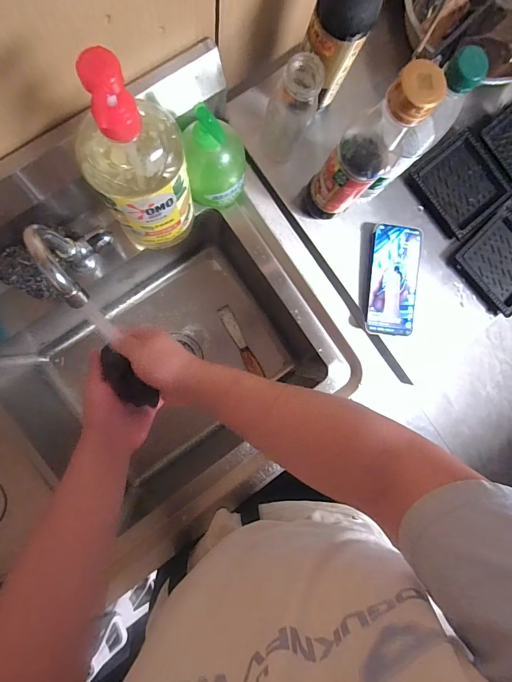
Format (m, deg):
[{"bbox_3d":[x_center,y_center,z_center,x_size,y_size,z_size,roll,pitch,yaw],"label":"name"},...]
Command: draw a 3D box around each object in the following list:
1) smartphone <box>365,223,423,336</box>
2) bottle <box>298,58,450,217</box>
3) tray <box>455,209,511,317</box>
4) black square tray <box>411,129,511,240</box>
[{"bbox_3d":[0.208,-0.092,0.535,0.075,0.009,0.163,7,88,-6],"label":"smartphone"},{"bbox_3d":[0.117,-0.201,0.415,0.057,0.258,0.056,-30,94,-7],"label":"bottle"},{"bbox_3d":[0.403,-0.126,0.568,0.128,0.013,0.126,-43,96,-6],"label":"tray"},{"bbox_3d":[0.324,-0.247,0.556,0.129,0.020,0.129,-38,95,-6],"label":"black square tray"}]

